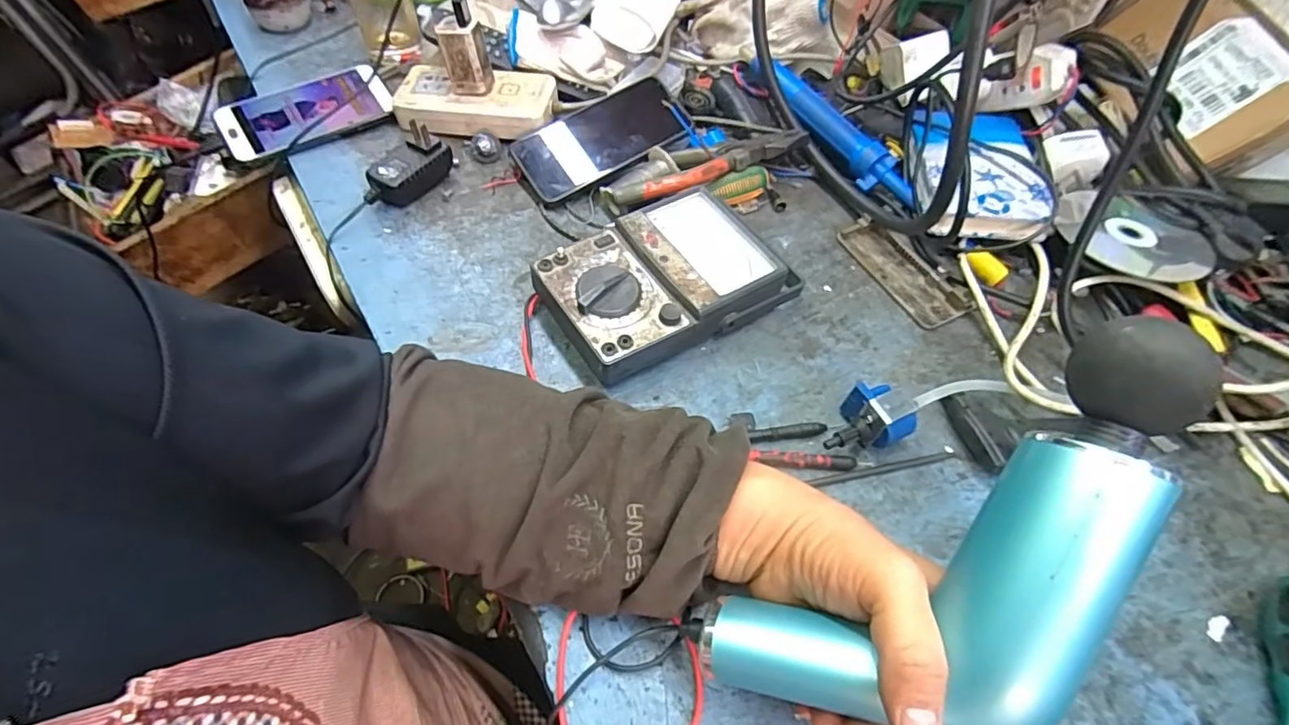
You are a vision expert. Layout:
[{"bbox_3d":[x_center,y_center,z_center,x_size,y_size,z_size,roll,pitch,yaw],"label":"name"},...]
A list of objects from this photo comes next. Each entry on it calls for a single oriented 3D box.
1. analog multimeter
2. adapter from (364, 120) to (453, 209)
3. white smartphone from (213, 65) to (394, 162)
[{"bbox_3d":[0.017,-0.063,0.455,0.182,0.049,0.115,-27,61,-21],"label":"analog multimeter"},{"bbox_3d":[-0.211,-0.169,0.515,0.043,0.041,0.083,25,57,13],"label":"adapter"},{"bbox_3d":[-0.326,-0.243,0.564,0.150,0.013,0.075,-27,72,-16],"label":"white smartphone"}]

